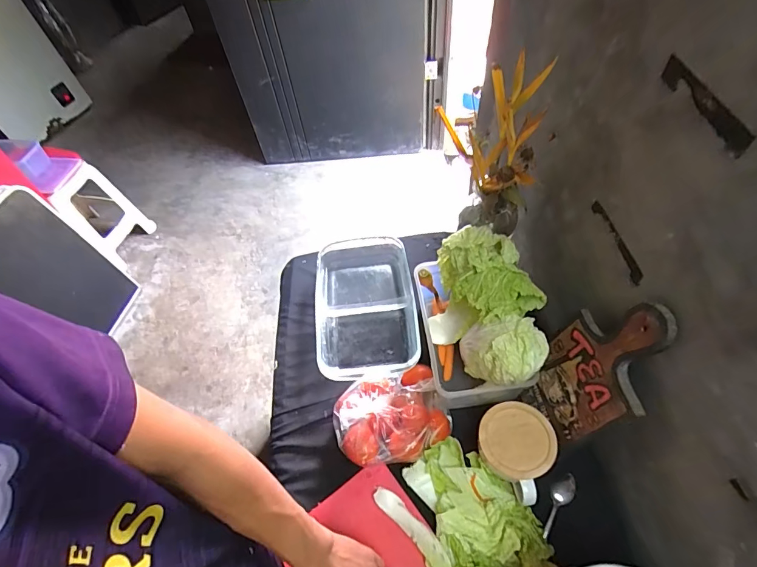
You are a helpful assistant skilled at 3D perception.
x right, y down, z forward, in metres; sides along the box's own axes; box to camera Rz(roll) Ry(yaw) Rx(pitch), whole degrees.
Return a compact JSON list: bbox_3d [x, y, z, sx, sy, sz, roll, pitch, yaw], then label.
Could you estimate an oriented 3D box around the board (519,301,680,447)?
[{"bbox_3d":[0.264,0.115,0.510,0.015,0.258,0.127,-1,56,-15],"label":"board"}]

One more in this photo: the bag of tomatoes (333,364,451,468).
[{"bbox_3d":[0.017,0.197,0.610,0.164,0.077,0.129,-12,55,-3],"label":"bag of tomatoes"}]

